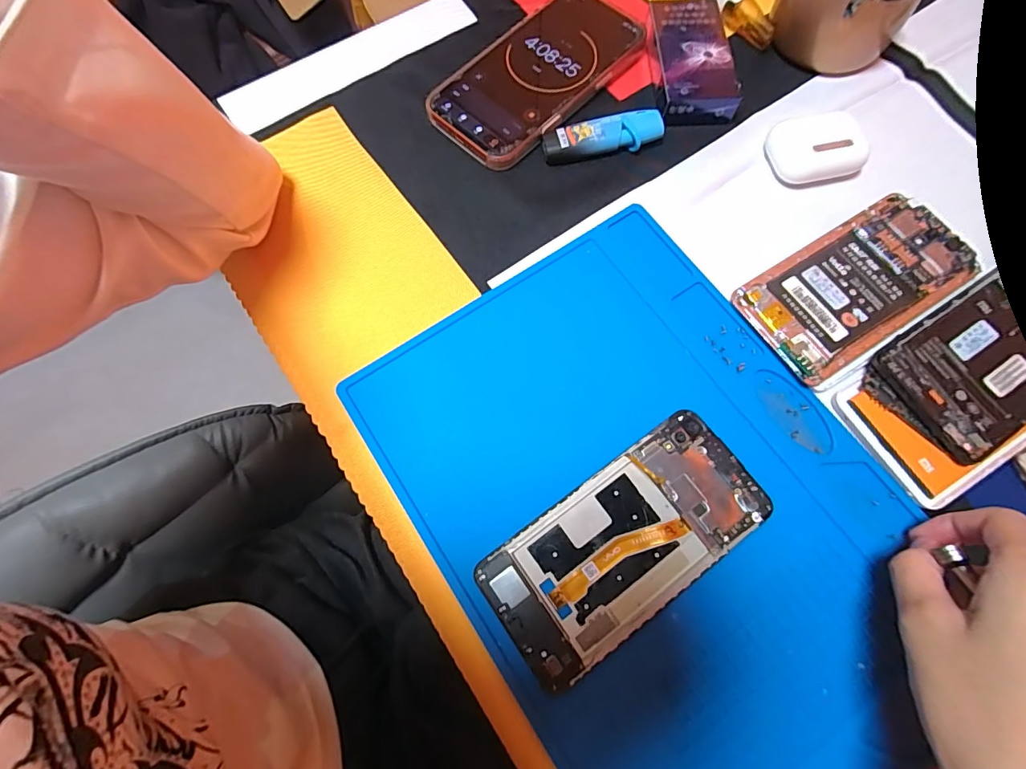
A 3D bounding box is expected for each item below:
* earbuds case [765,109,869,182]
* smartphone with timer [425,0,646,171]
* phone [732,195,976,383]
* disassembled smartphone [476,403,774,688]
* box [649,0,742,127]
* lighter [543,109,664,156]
[{"bbox_3d":[0.203,-0.158,0.304,0.053,0.025,0.042,-12,73,-3],"label":"earbuds case"},{"bbox_3d":[0.018,-0.229,0.332,0.083,0.014,0.164,41,77,12],"label":"smartphone with timer"},{"bbox_3d":[0.209,-0.061,0.276,0.139,0.014,0.068,-31,74,-8],"label":"phone"},{"bbox_3d":[0.059,0.082,0.236,0.149,0.009,0.071,-34,75,-9],"label":"disassembled smartphone"},{"bbox_3d":[0.129,-0.235,0.327,0.050,0.023,0.096,-2,72,1],"label":"box"},{"bbox_3d":[0.063,-0.173,0.313,0.083,0.016,0.022,-9,72,-2],"label":"lighter"}]

